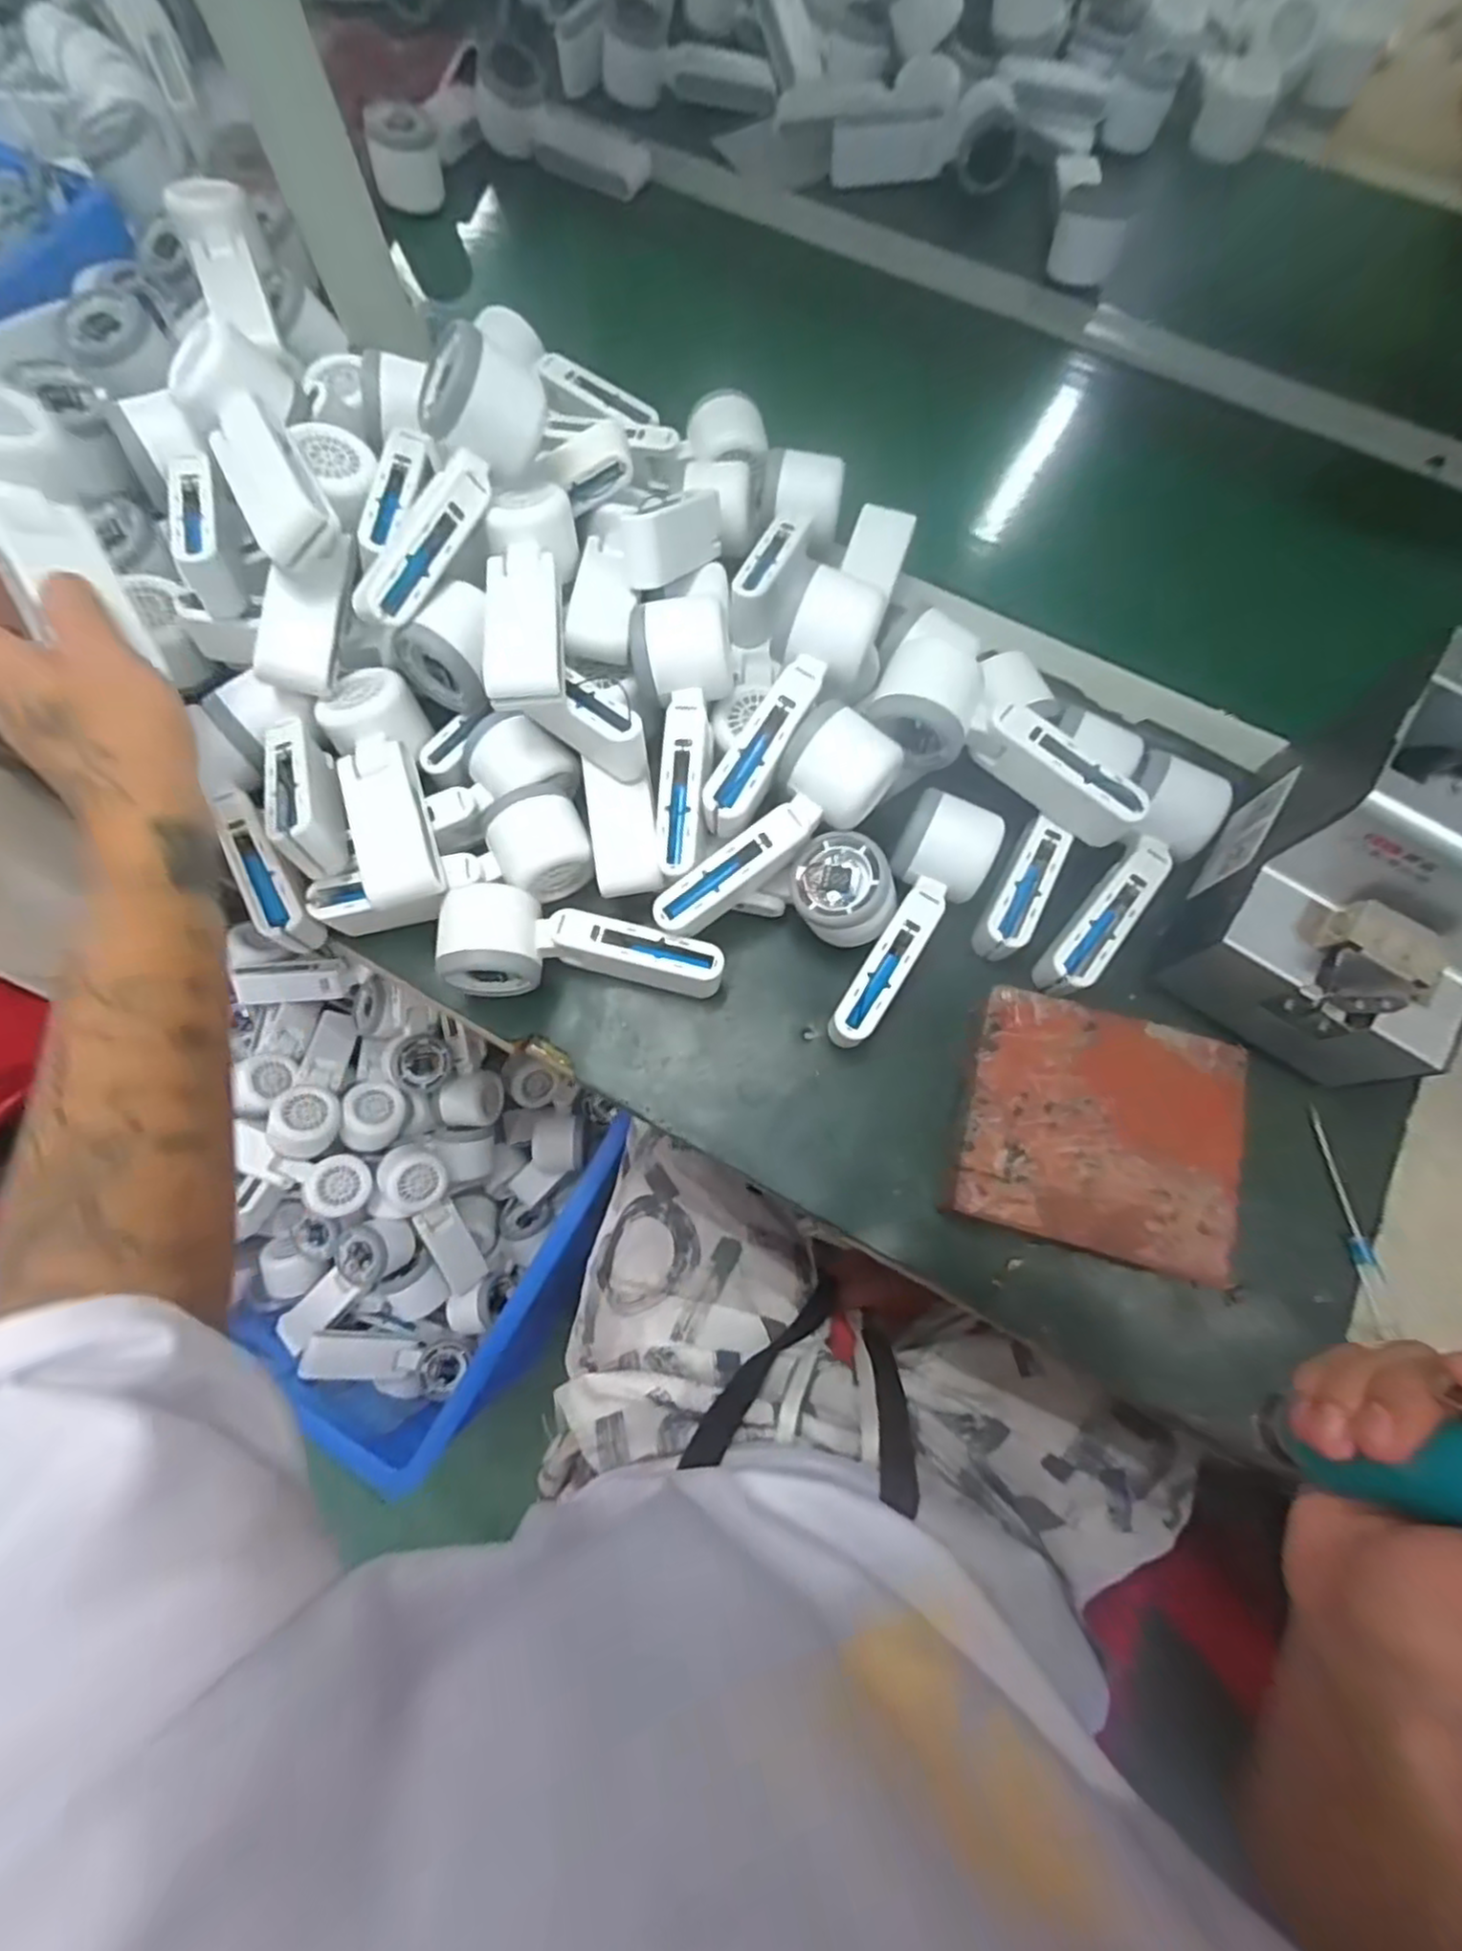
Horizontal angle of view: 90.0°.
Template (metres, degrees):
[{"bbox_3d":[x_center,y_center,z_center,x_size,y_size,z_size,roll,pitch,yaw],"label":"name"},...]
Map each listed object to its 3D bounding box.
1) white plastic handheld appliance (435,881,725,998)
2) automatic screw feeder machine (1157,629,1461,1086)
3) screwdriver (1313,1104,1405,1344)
[{"bbox_3d":[-0.087,-0.025,0.440,0.165,0.046,0.071,-2,73,-2],"label":"white plastic handheld appliance"},{"bbox_3d":[0.357,-0.050,0.400,0.130,0.142,0.172,37,76,10],"label":"automatic screw feeder machine"},{"bbox_3d":[0.359,0.140,0.423,0.012,0.008,0.126,-5,73,-3],"label":"screwdriver"}]

